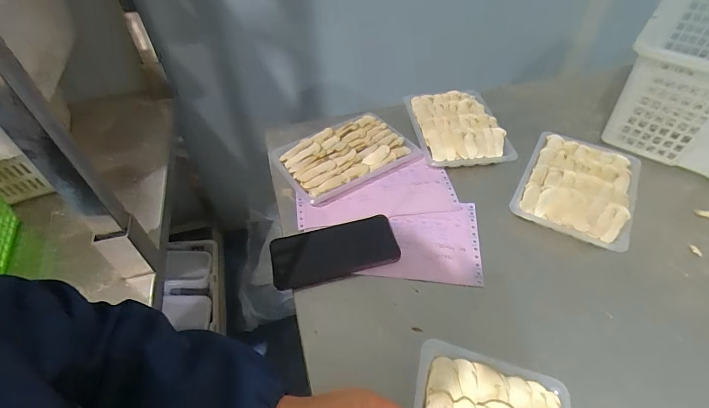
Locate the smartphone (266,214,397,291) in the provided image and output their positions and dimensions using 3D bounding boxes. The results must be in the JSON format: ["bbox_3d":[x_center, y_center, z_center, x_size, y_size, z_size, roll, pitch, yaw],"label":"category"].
[{"bbox_3d":[-0.027,0.061,0.490,0.162,0.009,0.077,-12,48,-8],"label":"smartphone"}]

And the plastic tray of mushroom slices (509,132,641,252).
[{"bbox_3d":[0.329,-0.029,0.546,0.145,0.027,0.200,23,53,22],"label":"plastic tray of mushroom slices"}]

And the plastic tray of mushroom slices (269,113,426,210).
[{"bbox_3d":[-0.015,-0.078,0.600,0.204,0.034,0.134,-25,52,-19],"label":"plastic tray of mushroom slices"}]

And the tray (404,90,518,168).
[{"bbox_3d":[0.174,-0.135,0.645,0.151,0.037,0.188,-5,48,-2],"label":"tray"}]

